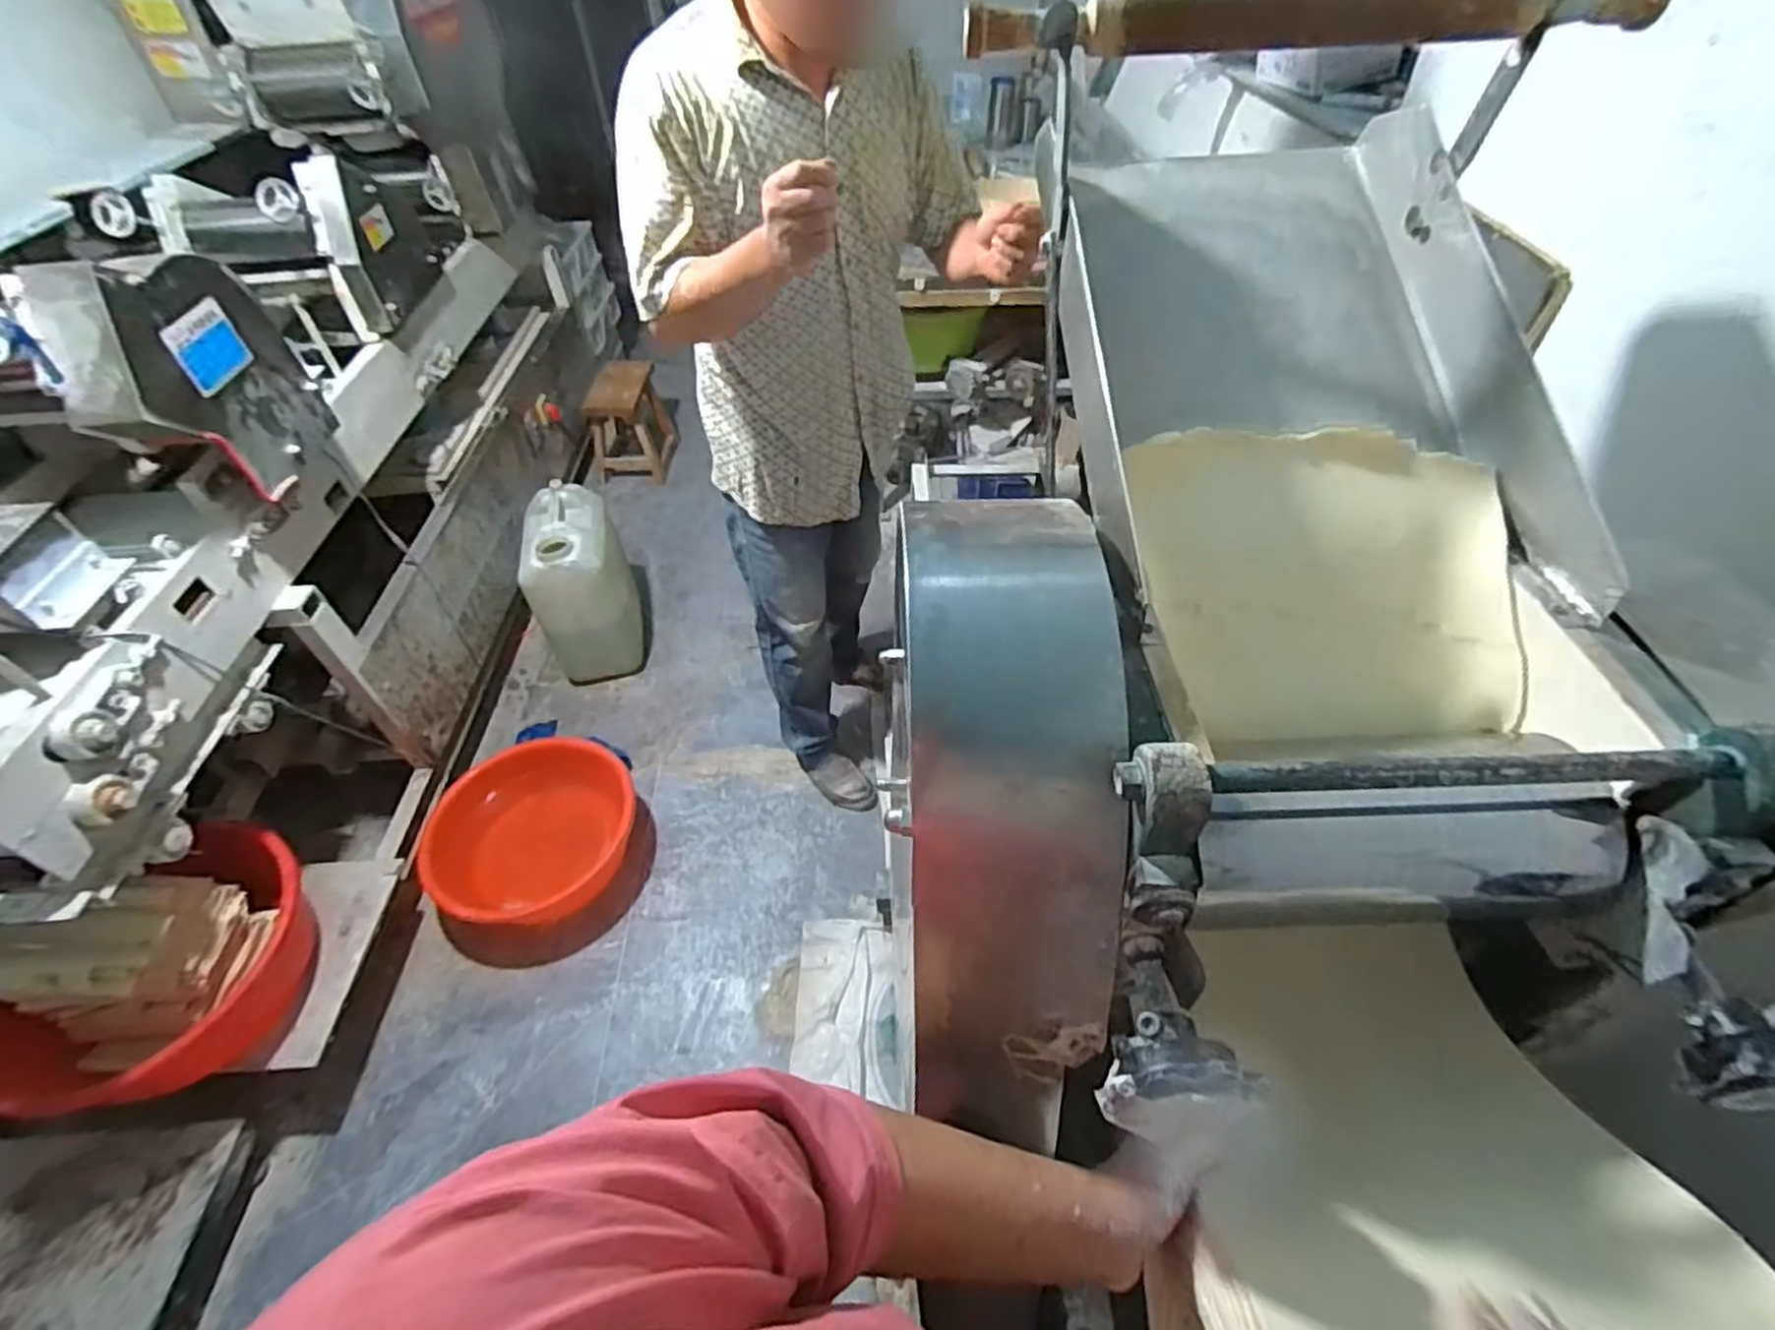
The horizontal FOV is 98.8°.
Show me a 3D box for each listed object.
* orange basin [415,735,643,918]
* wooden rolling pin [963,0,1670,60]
[{"bbox_3d":[-0.748,0.345,1.604,0.421,0.142,0.366,-23,51,-18],"label":"orange basin"},{"bbox_3d":[0.275,-0.422,0.495,0.444,0.030,0.026,-3,48,-1],"label":"wooden rolling pin"}]

